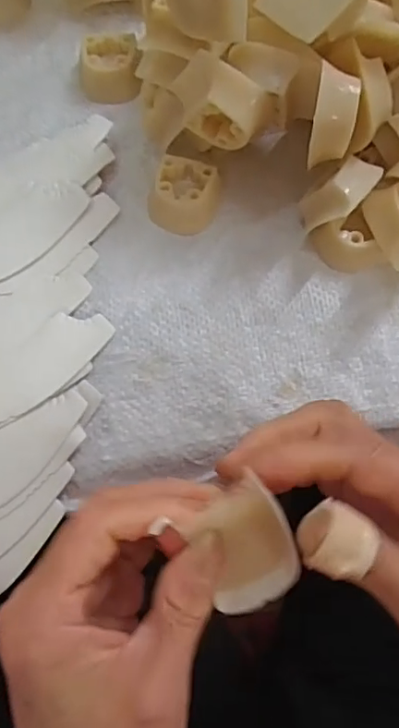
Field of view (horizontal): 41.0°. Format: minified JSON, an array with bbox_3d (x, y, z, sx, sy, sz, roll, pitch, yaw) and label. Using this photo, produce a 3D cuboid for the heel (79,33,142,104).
[{"bbox_3d":[-0.051,-0.173,0.311,0.034,0.017,0.040,0,76,1],"label":"heel"}]

